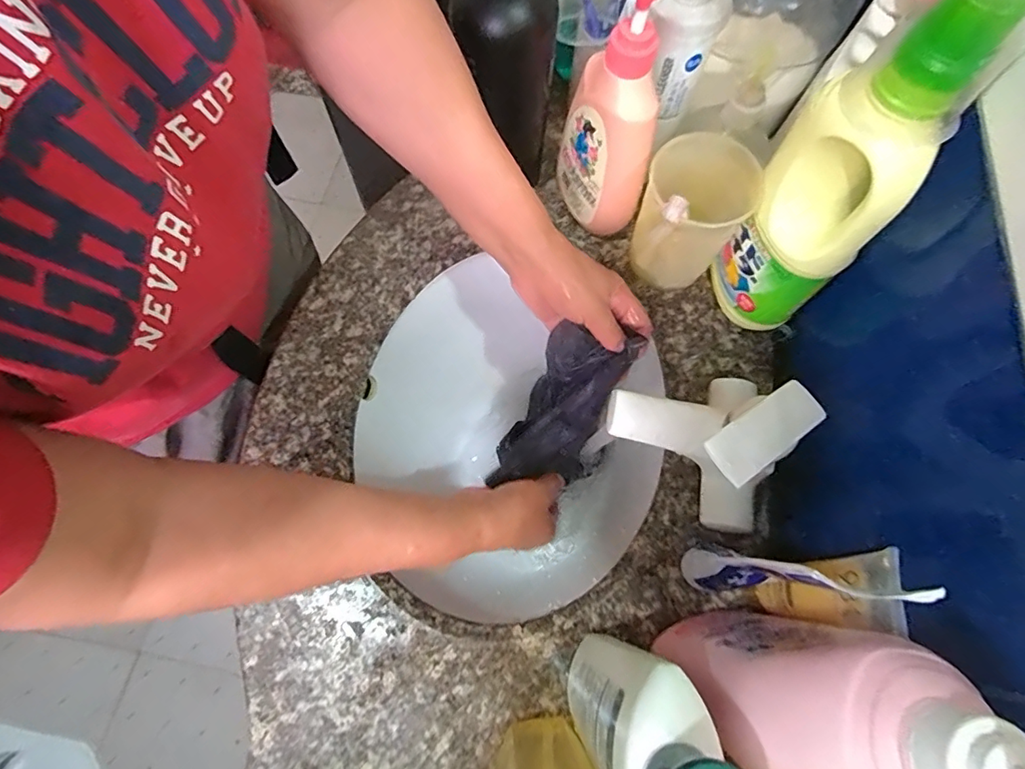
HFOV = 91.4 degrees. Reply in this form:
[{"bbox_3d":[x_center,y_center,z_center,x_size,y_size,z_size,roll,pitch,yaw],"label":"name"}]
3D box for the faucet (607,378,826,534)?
[{"bbox_3d":[0.146,0.041,0.379,0.135,0.122,0.118,4,69,-1],"label":"faucet"}]

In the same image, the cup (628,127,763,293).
[{"bbox_3d":[0.151,-0.141,0.442,0.085,0.120,0.083,1,69,-2],"label":"cup"}]

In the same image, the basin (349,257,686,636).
[{"bbox_3d":[-0.022,0.060,0.521,0.262,0.119,0.292,31,71,9],"label":"basin"}]

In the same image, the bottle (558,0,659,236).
[{"bbox_3d":[0.082,-0.223,0.411,0.053,0.199,0.092,-13,70,-7],"label":"bottle"}]

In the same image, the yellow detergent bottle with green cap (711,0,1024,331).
[{"bbox_3d":[0.225,-0.137,0.369,0.087,0.279,0.071,30,71,9],"label":"yellow detergent bottle with green cap"}]

